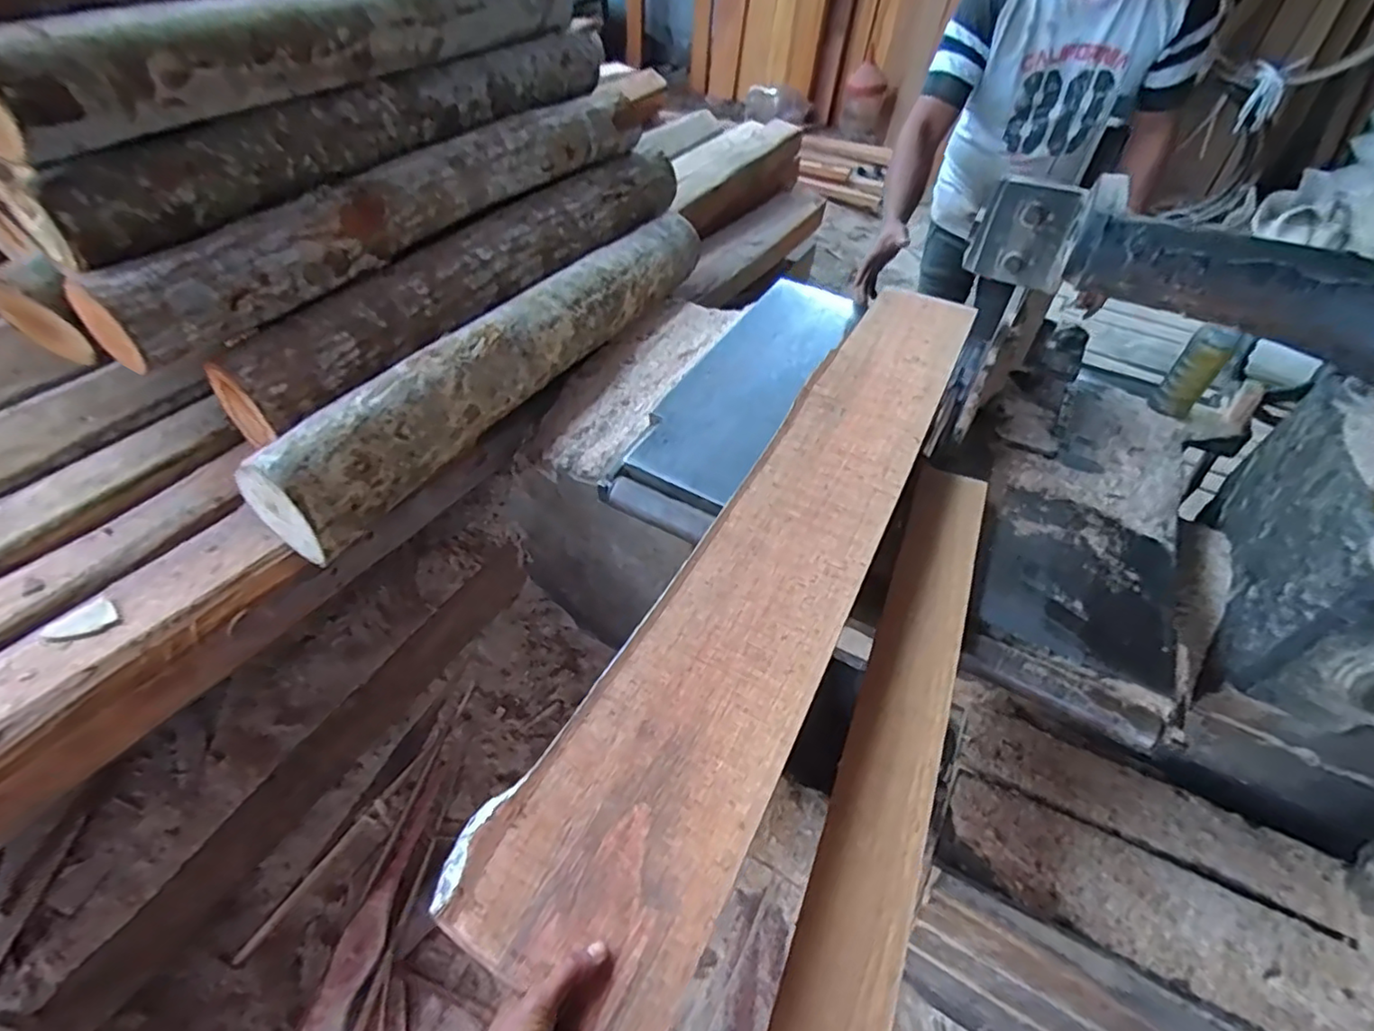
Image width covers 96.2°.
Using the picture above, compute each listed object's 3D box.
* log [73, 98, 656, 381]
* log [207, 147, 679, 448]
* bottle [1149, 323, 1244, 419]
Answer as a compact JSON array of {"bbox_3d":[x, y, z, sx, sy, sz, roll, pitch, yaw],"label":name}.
[{"bbox_3d":[-0.448,-0.564,1.096,0.100,0.118,1.069,28,53,21],"label":"log"},{"bbox_3d":[-0.360,-0.516,1.236,0.140,0.126,1.123,26,53,20],"label":"log"},{"bbox_3d":[0.828,-0.239,1.004,0.061,0.157,0.066,35,56,26],"label":"bottle"}]

